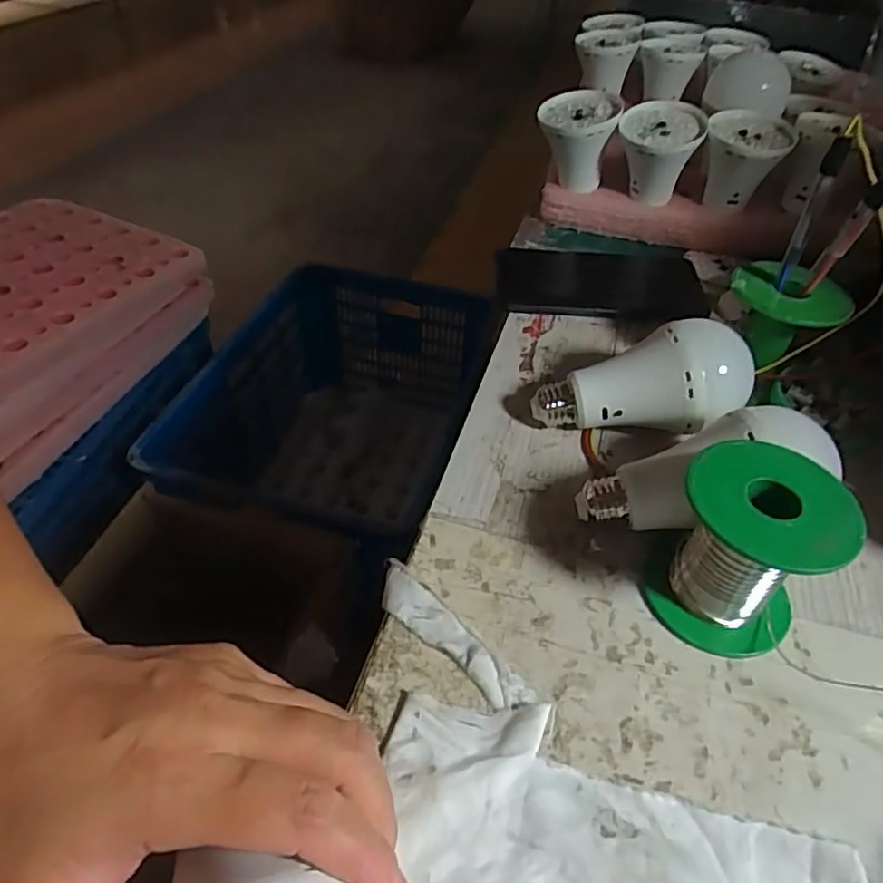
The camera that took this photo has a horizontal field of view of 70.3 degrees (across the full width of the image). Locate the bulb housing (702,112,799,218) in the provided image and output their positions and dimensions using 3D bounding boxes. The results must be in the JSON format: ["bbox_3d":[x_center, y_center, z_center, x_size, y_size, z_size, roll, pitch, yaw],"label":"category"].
[{"bbox_3d":[0.239,-0.222,0.504,0.061,0.064,0.064,22,48,18],"label":"bulb housing"}]

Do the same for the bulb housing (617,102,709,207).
[{"bbox_3d":[0.173,-0.232,0.513,0.061,0.068,0.060,15,46,11],"label":"bulb housing"}]

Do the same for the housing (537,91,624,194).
[{"bbox_3d":[0.110,-0.249,0.523,0.061,0.067,0.061,14,46,10],"label":"housing"}]

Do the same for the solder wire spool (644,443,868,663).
[{"bbox_3d":[0.135,0.047,0.280,0.063,0.071,0.066,2,45,-2],"label":"solder wire spool"}]

